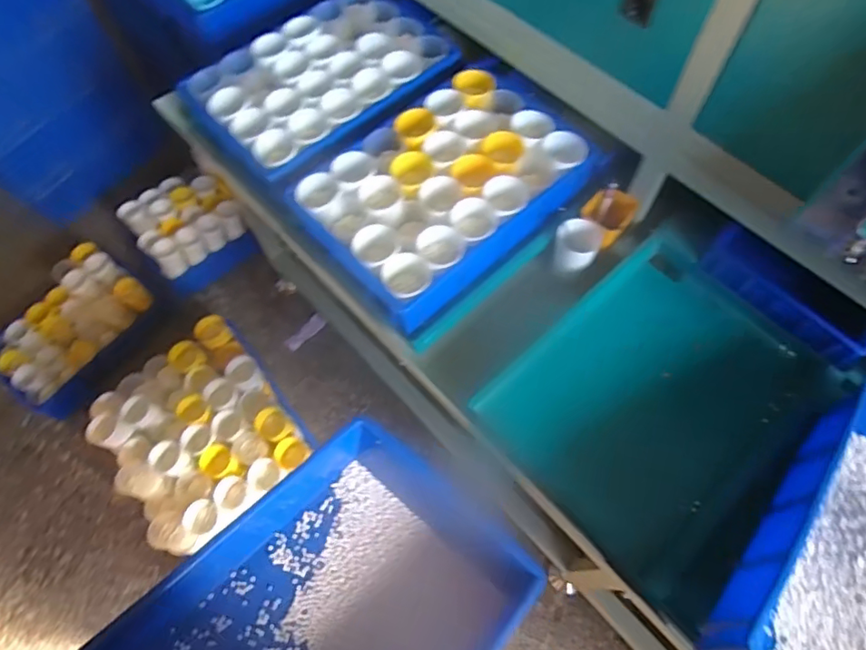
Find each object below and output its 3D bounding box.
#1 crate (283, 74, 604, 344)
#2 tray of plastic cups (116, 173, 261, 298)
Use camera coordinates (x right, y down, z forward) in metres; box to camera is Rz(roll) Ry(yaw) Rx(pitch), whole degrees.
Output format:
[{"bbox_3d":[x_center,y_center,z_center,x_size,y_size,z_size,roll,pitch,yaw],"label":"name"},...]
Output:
[{"bbox_3d":[0.025,-0.216,0.815,0.427,0.103,0.281,-40,70,-17],"label":"crate"},{"bbox_3d":[-0.661,-0.263,1.466,0.277,0.150,0.258,-31,68,-14],"label":"tray of plastic cups"}]

